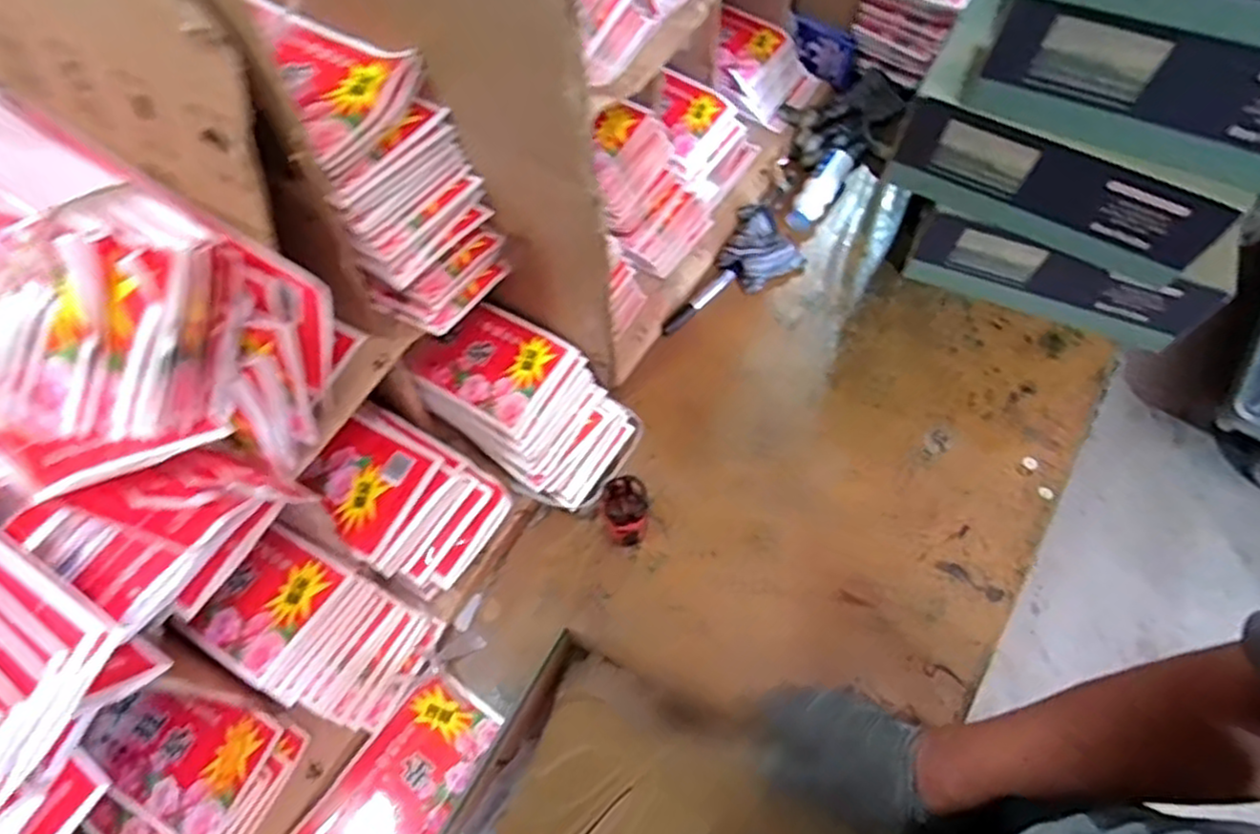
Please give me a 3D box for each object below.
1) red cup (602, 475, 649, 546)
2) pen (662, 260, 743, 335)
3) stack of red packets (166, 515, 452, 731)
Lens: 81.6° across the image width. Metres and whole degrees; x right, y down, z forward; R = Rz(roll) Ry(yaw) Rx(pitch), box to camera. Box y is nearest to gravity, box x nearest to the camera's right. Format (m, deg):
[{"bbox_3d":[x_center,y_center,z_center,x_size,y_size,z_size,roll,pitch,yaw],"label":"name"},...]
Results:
[{"bbox_3d":[-0.006,0.103,0.784,0.048,0.084,0.052,0,64,1],"label":"red cup"},{"bbox_3d":[0.095,-0.155,0.955,0.140,0.017,0.018,-40,70,-17],"label":"pen"},{"bbox_3d":[-0.298,0.204,0.700,0.200,0.111,0.129,25,67,12],"label":"stack of red packets"}]

